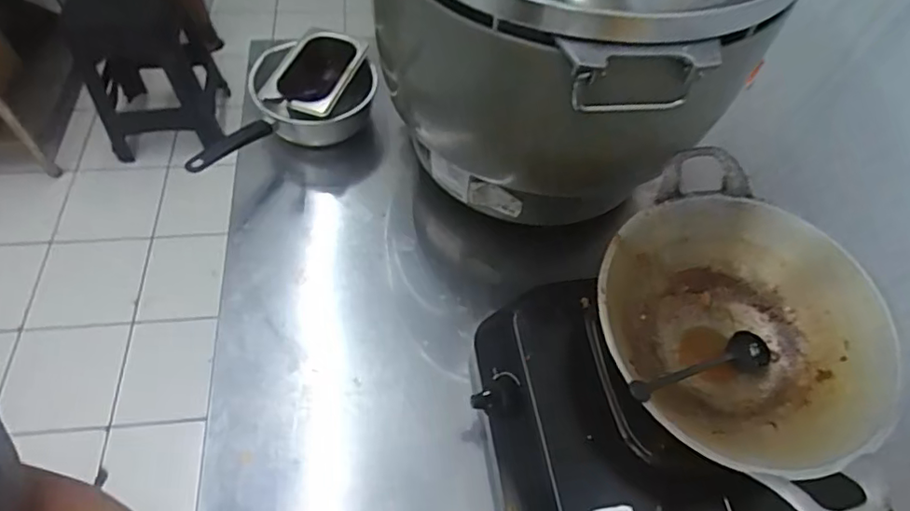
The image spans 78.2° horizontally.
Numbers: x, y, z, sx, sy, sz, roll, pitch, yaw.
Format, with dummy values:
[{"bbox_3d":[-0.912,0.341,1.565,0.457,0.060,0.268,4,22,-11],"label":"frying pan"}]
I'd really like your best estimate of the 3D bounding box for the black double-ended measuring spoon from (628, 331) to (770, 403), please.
[{"bbox_3d":[0.238,0.107,0.535,0.203,0.033,0.036,-7,56,-32],"label":"black double-ended measuring spoon"}]

